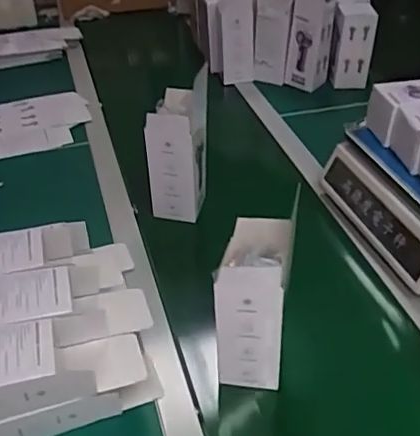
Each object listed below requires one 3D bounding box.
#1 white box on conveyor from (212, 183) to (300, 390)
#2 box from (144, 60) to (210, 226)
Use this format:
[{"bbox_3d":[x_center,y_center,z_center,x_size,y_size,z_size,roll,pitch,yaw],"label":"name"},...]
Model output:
[{"bbox_3d":[0.048,0.104,0.643,0.070,0.203,0.080,7,39,11],"label":"white box on conveyor"},{"bbox_3d":[-0.050,-0.094,0.897,0.080,0.201,0.093,9,40,14],"label":"box"}]

